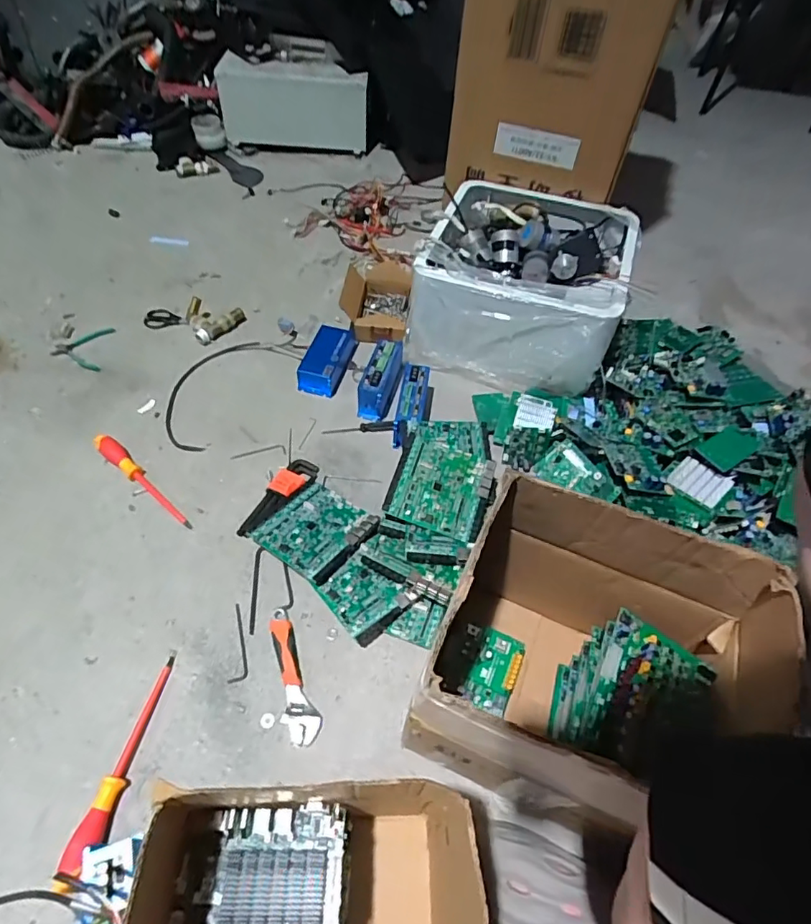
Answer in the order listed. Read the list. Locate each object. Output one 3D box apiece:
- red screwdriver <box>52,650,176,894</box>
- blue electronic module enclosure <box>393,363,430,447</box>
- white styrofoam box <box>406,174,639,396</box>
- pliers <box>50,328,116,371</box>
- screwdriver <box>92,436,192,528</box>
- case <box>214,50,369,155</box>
[{"bbox_3d":[-0.346,0.366,0.654,0.032,0.029,0.258,9,43,3],"label":"red screwdriver"},{"bbox_3d":[0.013,-0.105,1.001,0.056,0.075,0.169,9,53,3],"label":"blue electronic module enclosure"},{"bbox_3d":[0.251,-0.380,1.126,0.397,0.218,0.405,18,57,9],"label":"white styrofoam box"},{"bbox_3d":[-0.679,-0.242,1.102,0.108,0.012,0.112,4,55,-1],"label":"pliers"},{"bbox_3d":[-0.459,0.031,0.907,0.252,0.029,0.034,38,62,21],"label":"screwdriver"},{"bbox_3d":[-0.295,-0.928,1.393,0.396,0.188,0.082,9,53,3],"label":"case"}]

